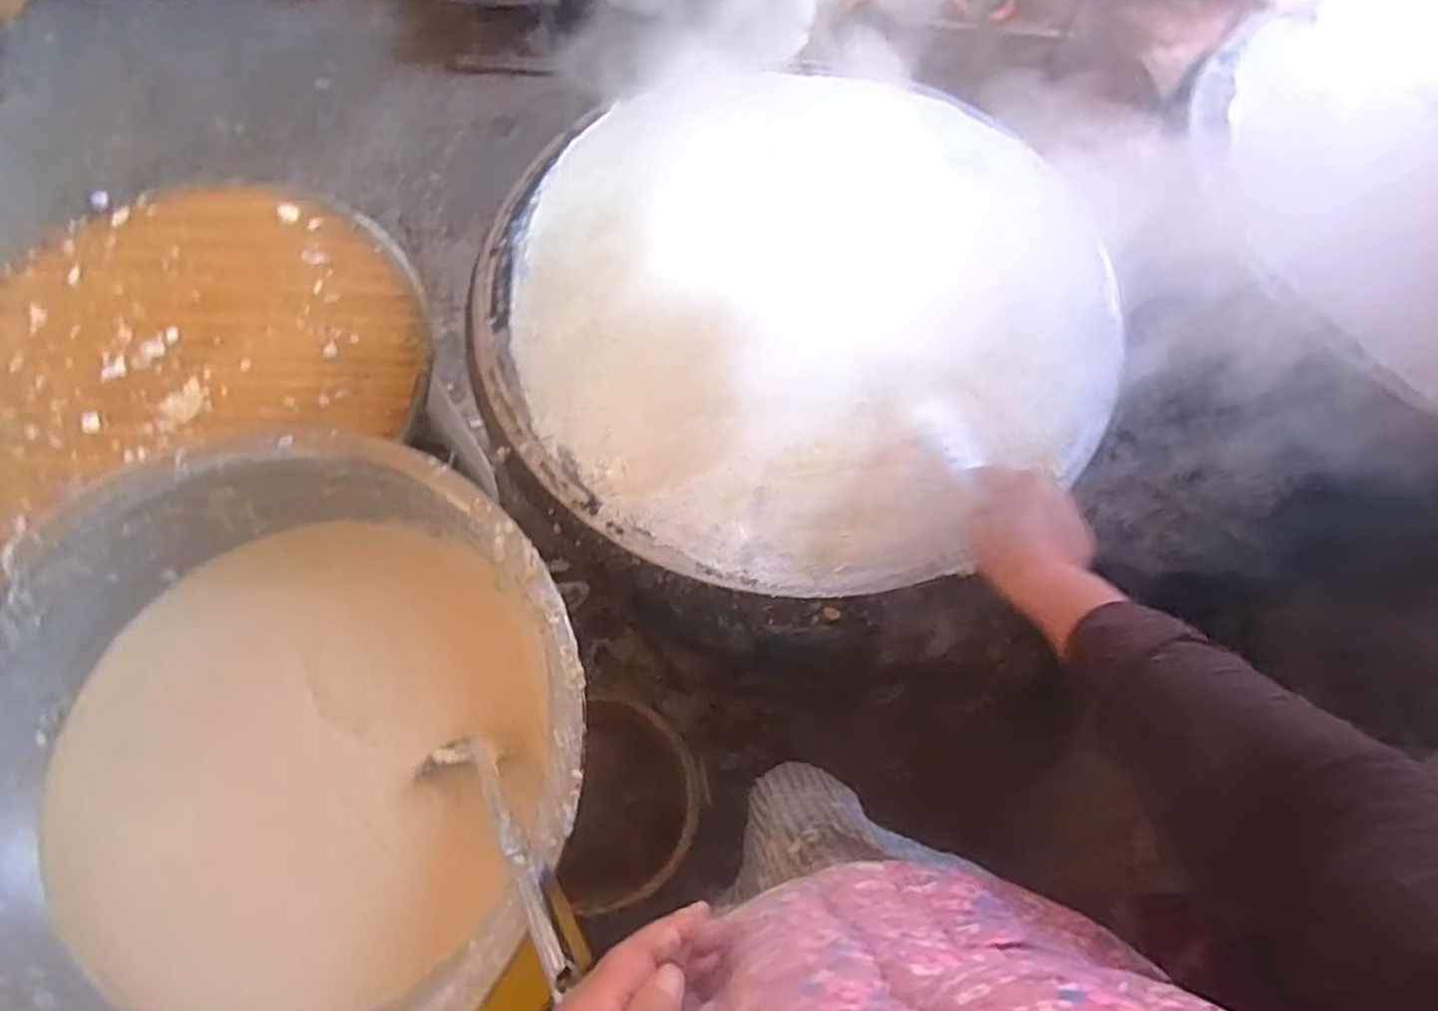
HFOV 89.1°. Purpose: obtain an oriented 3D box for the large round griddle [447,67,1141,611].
[{"bbox_3d":[0.071,-0.197,0.703,0.596,0.050,0.568,0,68,-1],"label":"large round griddle"}]

